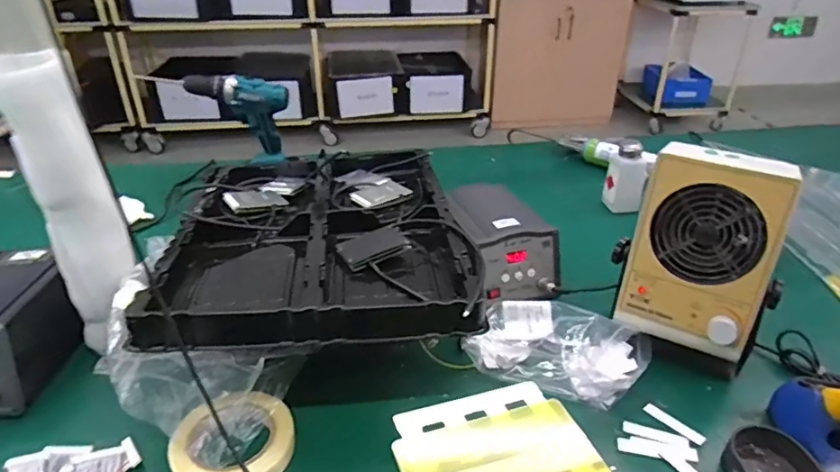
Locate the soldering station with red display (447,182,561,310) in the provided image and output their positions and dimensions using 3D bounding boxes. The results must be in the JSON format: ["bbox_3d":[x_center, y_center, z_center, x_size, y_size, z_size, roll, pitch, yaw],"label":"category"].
[{"bbox_3d":[0.116,0.003,0.832,0.134,0.087,0.203,-7,32,-13],"label":"soldering station with red display"}]

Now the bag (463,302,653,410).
[{"bbox_3d":[0.166,0.135,0.671,0.213,0.044,0.118,11,33,17],"label":"bag"}]

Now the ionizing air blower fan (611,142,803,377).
[{"bbox_3d":[0.330,0.030,0.651,0.162,0.250,0.122,18,35,27],"label":"ionizing air blower fan"}]

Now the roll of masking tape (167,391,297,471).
[{"bbox_3d":[-0.185,0.204,0.553,0.111,0.030,0.115,0,31,0],"label":"roll of masking tape"}]

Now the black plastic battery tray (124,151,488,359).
[{"bbox_3d":[-0.138,-0.021,0.745,0.354,0.059,0.478,-5,31,-8],"label":"black plastic battery tray"}]

